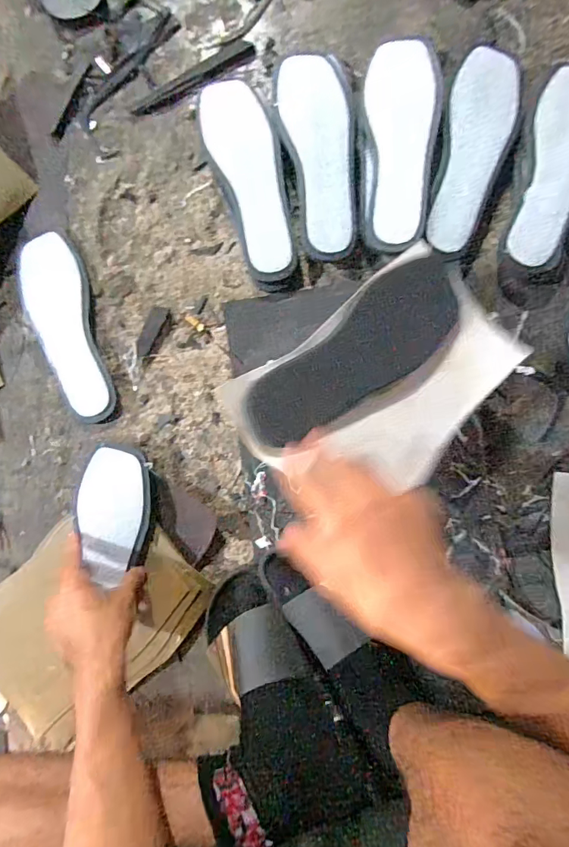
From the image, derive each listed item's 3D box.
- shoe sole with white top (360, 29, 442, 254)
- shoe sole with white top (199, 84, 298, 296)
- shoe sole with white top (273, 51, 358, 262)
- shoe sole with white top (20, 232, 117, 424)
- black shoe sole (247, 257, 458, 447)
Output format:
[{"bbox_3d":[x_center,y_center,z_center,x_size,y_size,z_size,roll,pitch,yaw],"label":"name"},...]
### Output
[{"bbox_3d":[0.137,-0.329,0.506,0.084,0.015,0.244,2,90,22],"label":"shoe sole with white top"},{"bbox_3d":[-0.038,-0.296,0.536,0.082,0.042,0.251,-17,87,6],"label":"shoe sole with white top"},{"bbox_3d":[0.048,-0.327,0.529,0.085,0.036,0.241,-12,88,6],"label":"shoe sole with white top"},{"bbox_3d":[-0.288,-0.120,0.559,0.088,0.014,0.238,-12,95,1],"label":"shoe sole with white top"},{"bbox_3d":[0.077,-0.068,0.415,0.258,0.013,0.087,-40,102,-17],"label":"black shoe sole"}]

